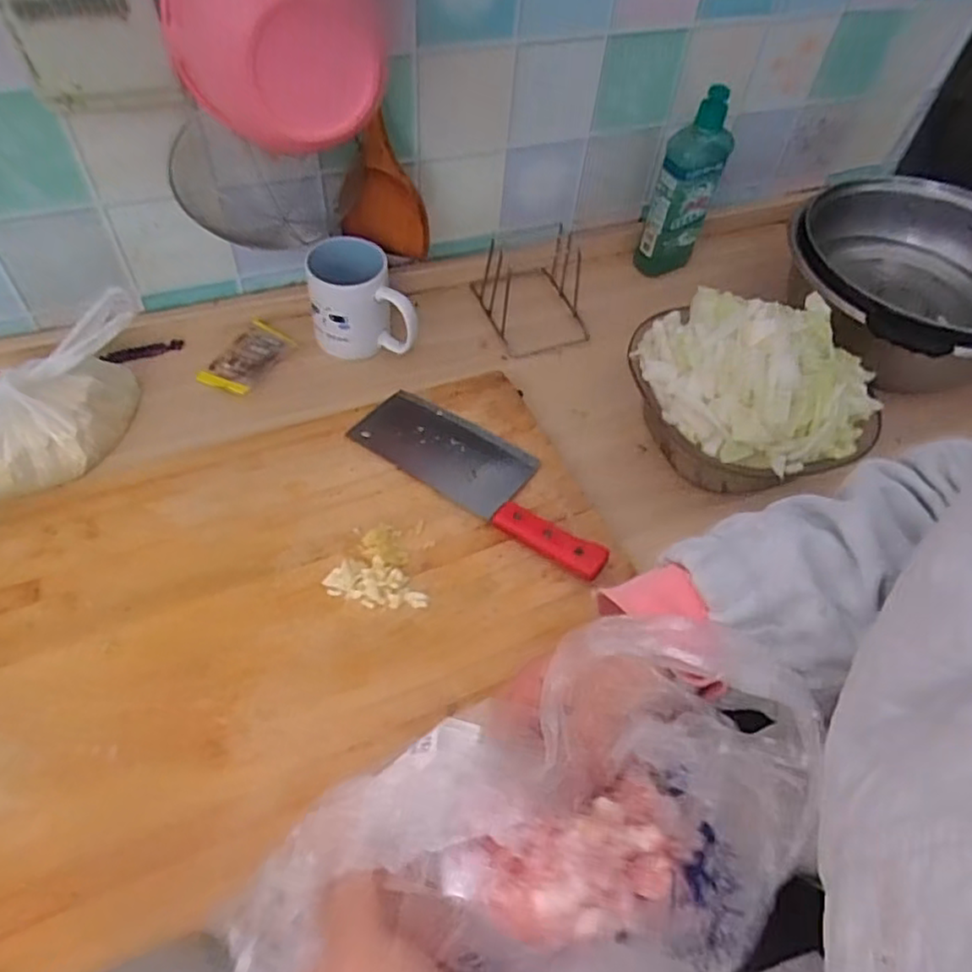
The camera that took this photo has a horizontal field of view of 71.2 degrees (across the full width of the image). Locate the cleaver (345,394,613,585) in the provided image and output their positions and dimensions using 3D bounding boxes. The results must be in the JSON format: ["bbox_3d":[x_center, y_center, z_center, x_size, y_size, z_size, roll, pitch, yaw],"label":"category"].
[{"bbox_3d":[0.000,-0.012,0.604,0.257,0.023,0.081,32,57,17],"label":"cleaver"}]

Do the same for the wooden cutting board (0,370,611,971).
[{"bbox_3d":[-0.171,0.084,0.532,0.545,0.029,0.352,-25,60,-22],"label":"wooden cutting board"}]

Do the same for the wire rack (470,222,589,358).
[{"bbox_3d":[0.053,-0.223,0.746,0.113,0.073,0.136,-16,57,-16],"label":"wire rack"}]

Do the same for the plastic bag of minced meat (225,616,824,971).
[{"bbox_3d":[0.027,0.125,0.242,0.178,0.053,0.144,16,54,7],"label":"plastic bag of minced meat"}]

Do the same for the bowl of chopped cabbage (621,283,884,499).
[{"bbox_3d":[0.245,-0.090,0.631,0.207,0.129,0.193,2,53,-3],"label":"bowl of chopped cabbage"}]

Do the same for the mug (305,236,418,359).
[{"bbox_3d":[-0.121,-0.191,0.687,0.104,0.092,0.077,3,53,-3],"label":"mug"}]

